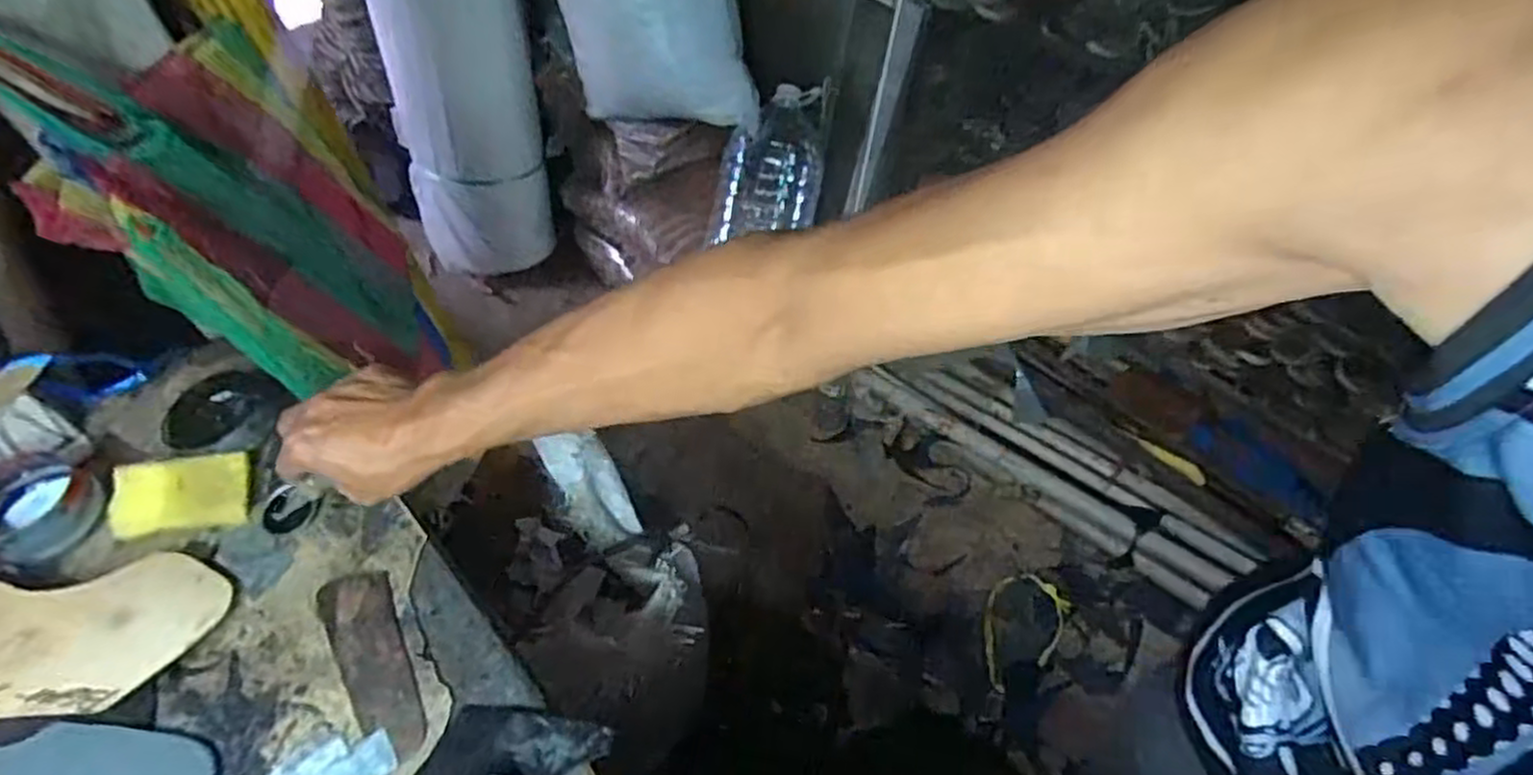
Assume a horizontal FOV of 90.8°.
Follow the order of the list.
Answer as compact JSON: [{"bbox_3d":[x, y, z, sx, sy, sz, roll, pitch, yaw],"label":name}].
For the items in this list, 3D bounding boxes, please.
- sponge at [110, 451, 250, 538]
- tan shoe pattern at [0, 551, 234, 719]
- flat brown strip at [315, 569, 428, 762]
[{"bbox_3d":[-0.434,0.079,0.564,0.087,0.015,0.053,-8,80,-14],"label":"sponge"},{"bbox_3d":[-0.482,0.159,0.479,0.231,0.009,0.102,0,48,-14],"label":"tan shoe pattern"},{"bbox_3d":[-0.260,0.181,0.500,0.044,0.010,0.134,-29,62,-10],"label":"flat brown strip"}]

